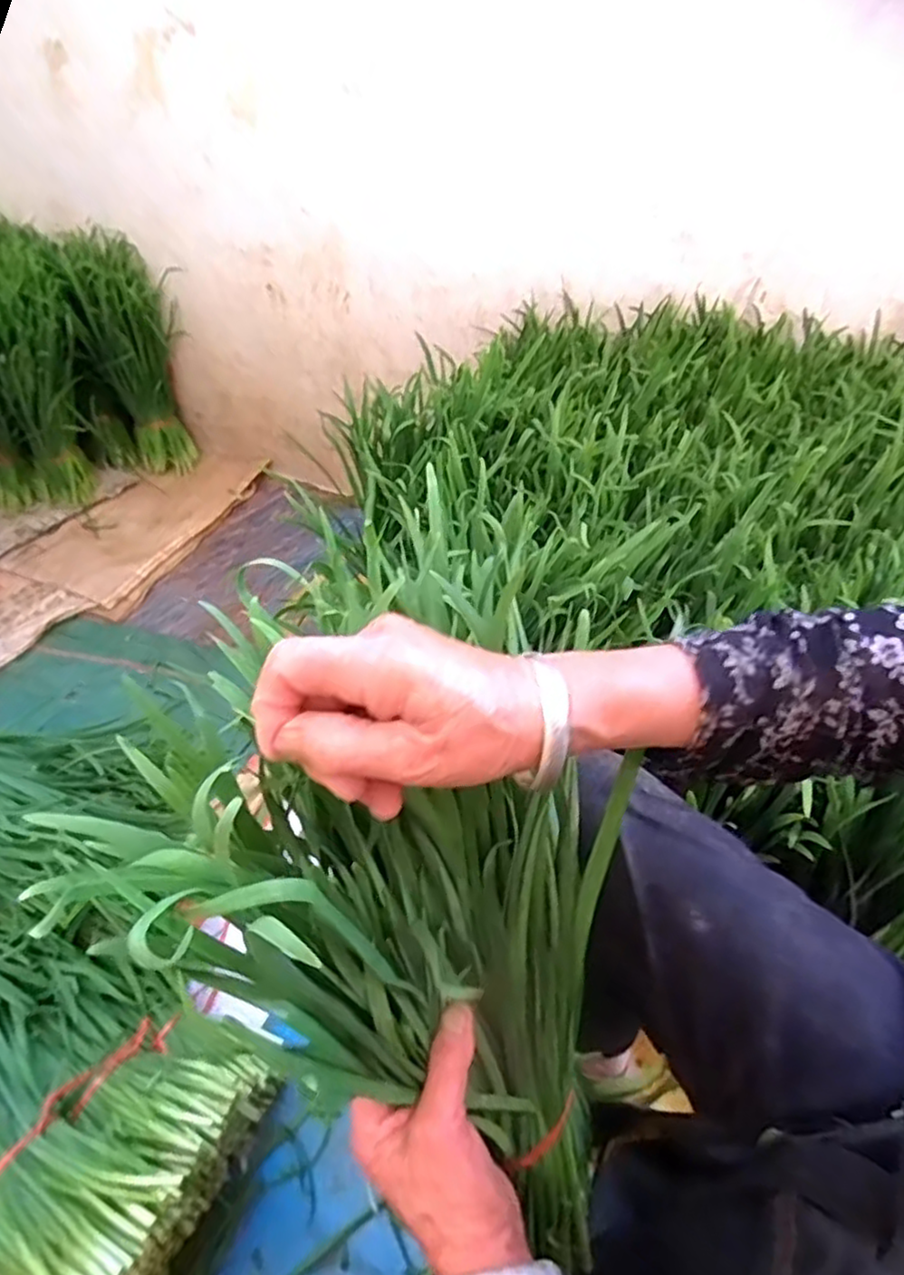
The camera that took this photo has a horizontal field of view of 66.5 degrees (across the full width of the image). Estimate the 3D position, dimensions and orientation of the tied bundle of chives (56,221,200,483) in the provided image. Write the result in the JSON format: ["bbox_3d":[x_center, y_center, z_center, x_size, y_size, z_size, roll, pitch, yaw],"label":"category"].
[{"bbox_3d":[-0.710,-0.614,1.554,0.170,0.476,0.170,-20,48,-18],"label":"tied bundle of chives"}]

